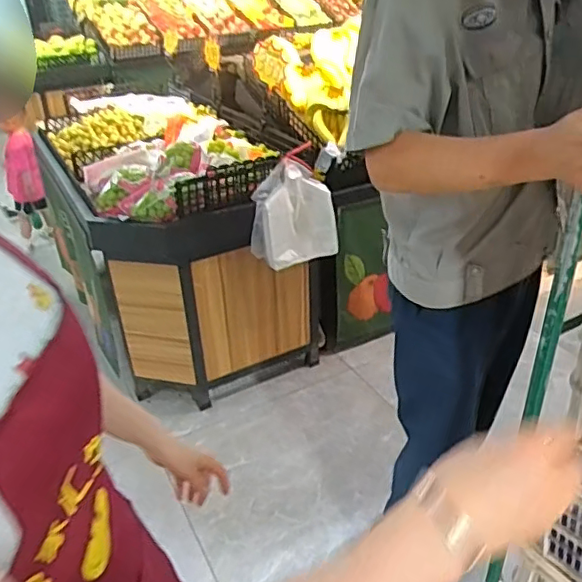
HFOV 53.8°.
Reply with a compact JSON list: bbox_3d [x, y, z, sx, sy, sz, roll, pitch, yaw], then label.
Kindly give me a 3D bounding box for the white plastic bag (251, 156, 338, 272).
[{"bbox_3d":[0.010,-0.244,1.919,0.289,0.324,0.099,-5,30,-5],"label":"white plastic bag"}]

